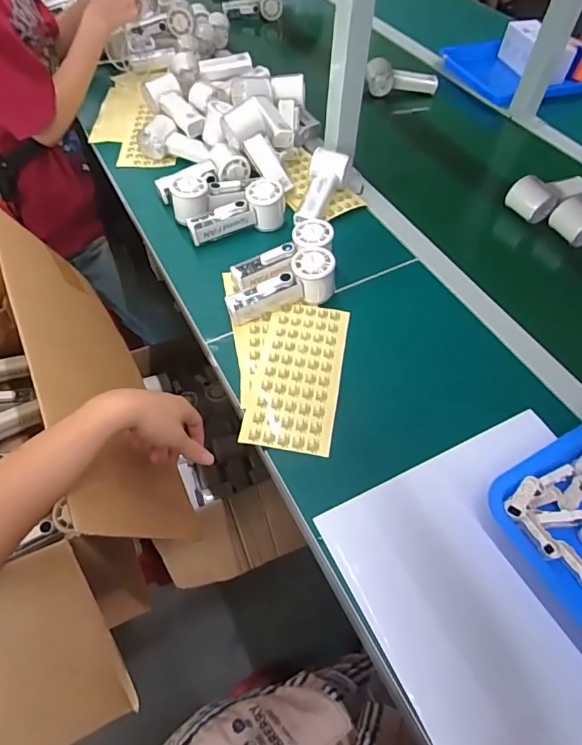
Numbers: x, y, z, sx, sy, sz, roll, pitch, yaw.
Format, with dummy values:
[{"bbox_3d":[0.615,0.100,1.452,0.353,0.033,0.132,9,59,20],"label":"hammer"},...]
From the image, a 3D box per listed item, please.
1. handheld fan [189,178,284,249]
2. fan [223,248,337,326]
[{"bbox_3d":[-0.079,-0.242,0.714,0.155,0.059,0.056,-28,61,-20],"label":"handheld fan"},{"bbox_3d":[-0.013,-0.113,0.636,0.153,0.065,0.053,-23,58,-1],"label":"fan"}]

